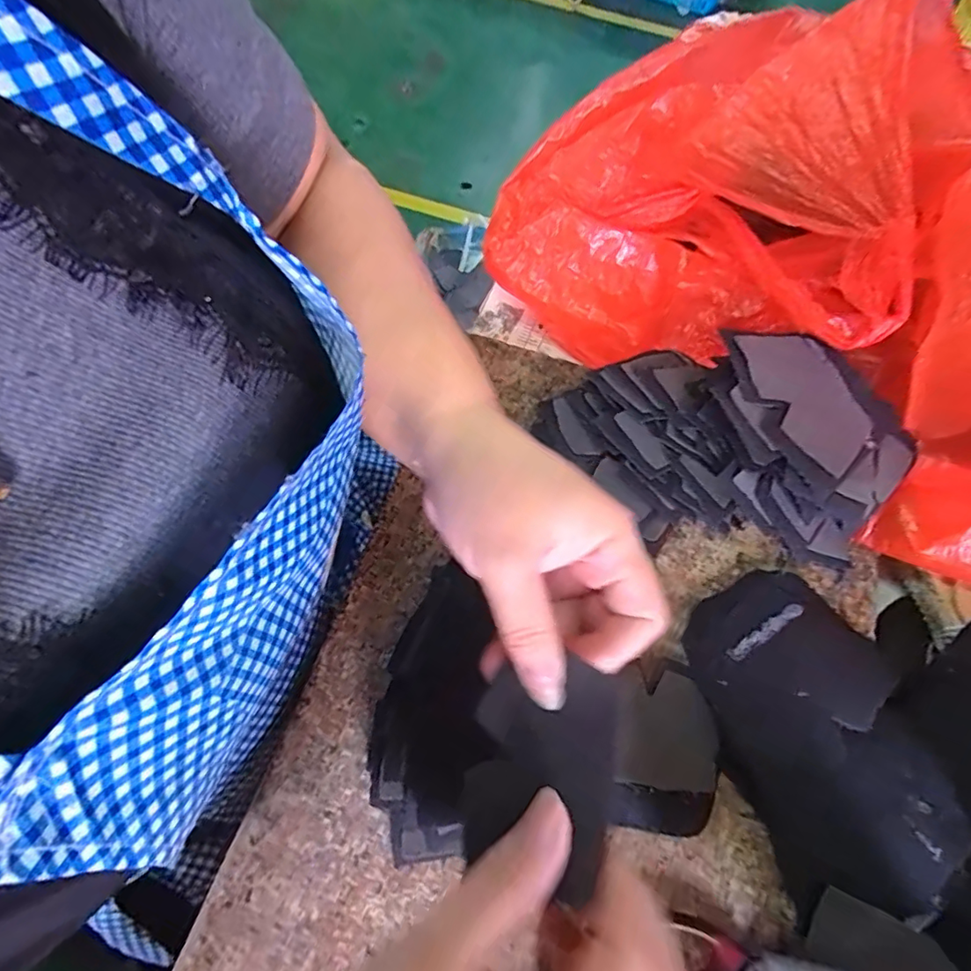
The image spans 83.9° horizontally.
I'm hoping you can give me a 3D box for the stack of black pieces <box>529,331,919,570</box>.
[{"bbox_3d":[0.134,-0.035,0.315,0.194,0.062,0.114,15,69,4],"label":"stack of black pieces"}]

